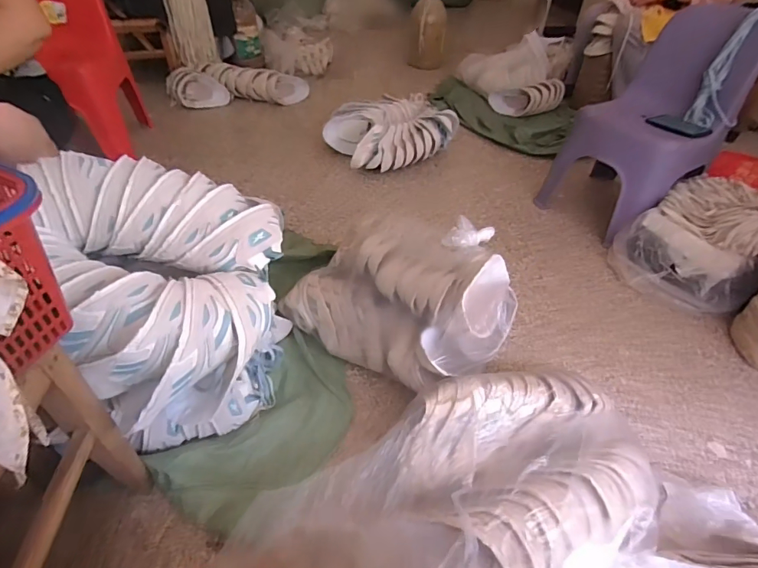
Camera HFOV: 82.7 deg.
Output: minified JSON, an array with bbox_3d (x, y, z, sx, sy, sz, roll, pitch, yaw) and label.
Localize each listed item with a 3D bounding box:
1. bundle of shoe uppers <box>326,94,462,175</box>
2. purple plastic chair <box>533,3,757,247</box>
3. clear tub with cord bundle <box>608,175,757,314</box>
[{"bbox_3d":[0.034,-0.578,1.644,0.408,0.179,0.379,2,43,-2],"label":"bundle of shoe uppers"},{"bbox_3d":[0.771,-0.452,1.251,0.336,0.541,0.332,-22,49,-25],"label":"purple plastic chair"},{"bbox_3d":[0.857,-0.106,1.146,0.312,0.281,0.316,2,43,-2],"label":"clear tub with cord bundle"}]

